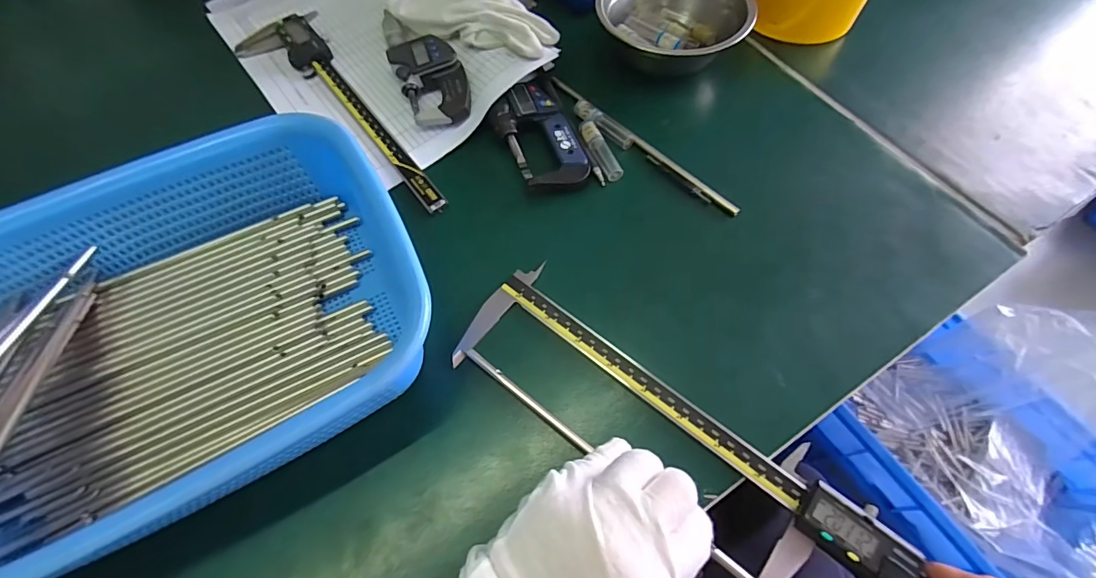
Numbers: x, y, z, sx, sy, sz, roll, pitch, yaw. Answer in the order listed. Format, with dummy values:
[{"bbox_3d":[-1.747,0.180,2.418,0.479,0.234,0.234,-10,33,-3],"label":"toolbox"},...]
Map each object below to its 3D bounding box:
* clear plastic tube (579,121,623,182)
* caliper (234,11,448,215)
[{"bbox_3d":[0.042,-0.110,0.368,0.015,0.010,0.057,-23,66,-11],"label":"clear plastic tube"},{"bbox_3d":[-0.188,-0.153,0.401,0.077,0.012,0.283,-30,68,-14],"label":"caliper"}]

